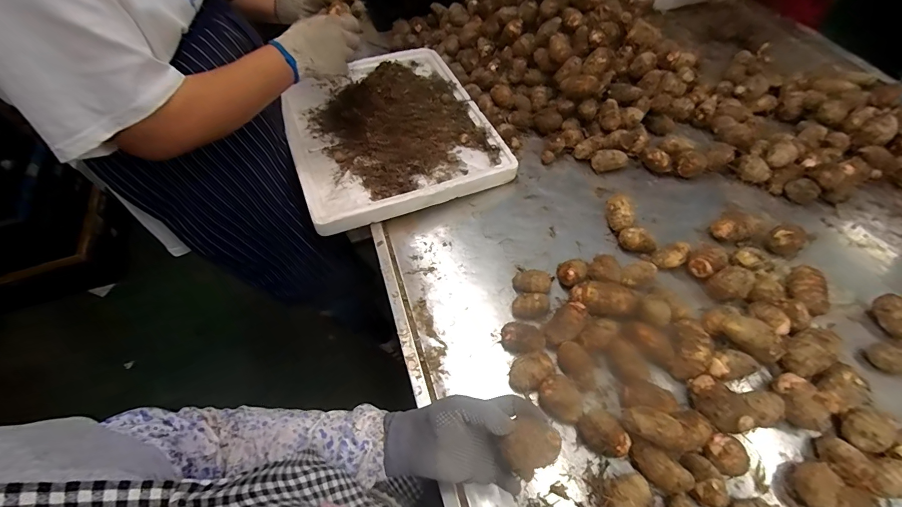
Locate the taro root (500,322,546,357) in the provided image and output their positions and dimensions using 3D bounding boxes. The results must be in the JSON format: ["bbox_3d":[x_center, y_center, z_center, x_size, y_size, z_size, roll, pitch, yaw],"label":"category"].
[{"bbox_3d":[0.102,0.127,0.564,0.064,0.037,0.049,22,61,14],"label":"taro root"}]

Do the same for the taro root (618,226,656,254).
[{"bbox_3d":[0.308,-0.020,0.650,0.054,0.036,0.034,8,59,7],"label":"taro root"}]

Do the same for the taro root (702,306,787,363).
[{"bbox_3d":[0.395,0.104,0.527,0.051,0.051,0.094,-36,46,-19],"label":"taro root"}]

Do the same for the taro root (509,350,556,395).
[{"bbox_3d":[0.108,0.166,0.541,0.062,0.049,0.043,-32,62,-17],"label":"taro root"}]

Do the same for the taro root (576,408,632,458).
[{"bbox_3d":[0.188,0.224,0.483,0.048,0.051,0.061,-32,61,-15],"label":"taro root"}]

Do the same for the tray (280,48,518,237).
[{"bbox_3d":[-0.133,-0.269,0.791,0.376,0.059,0.476,-20,60,-10],"label":"tray"}]

